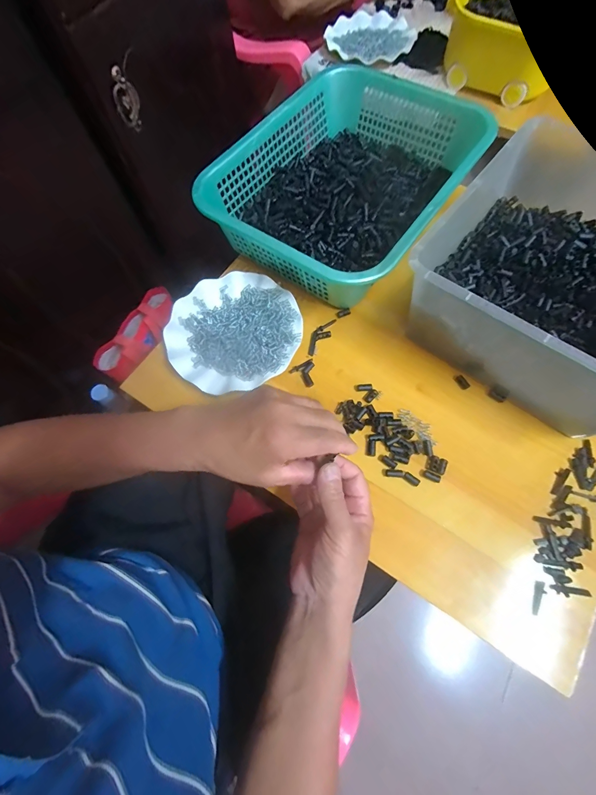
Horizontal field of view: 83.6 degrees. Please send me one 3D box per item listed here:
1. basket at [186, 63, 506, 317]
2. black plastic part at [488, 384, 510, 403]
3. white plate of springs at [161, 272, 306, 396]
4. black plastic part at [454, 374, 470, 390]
[{"bbox_3d":[0.074,-0.323,0.508,0.292,0.100,0.379,33,73,14],"label":"basket"},{"bbox_3d":[0.255,-0.005,0.423,0.020,0.013,0.015,38,74,15],"label":"black plastic part"},{"bbox_3d":[-0.087,-0.092,0.466,0.177,0.024,0.178,-1,68,2],"label":"white plate of springs"},{"bbox_3d":[0.214,-0.020,0.435,0.009,0.006,0.021,-30,70,-10],"label":"black plastic part"}]

